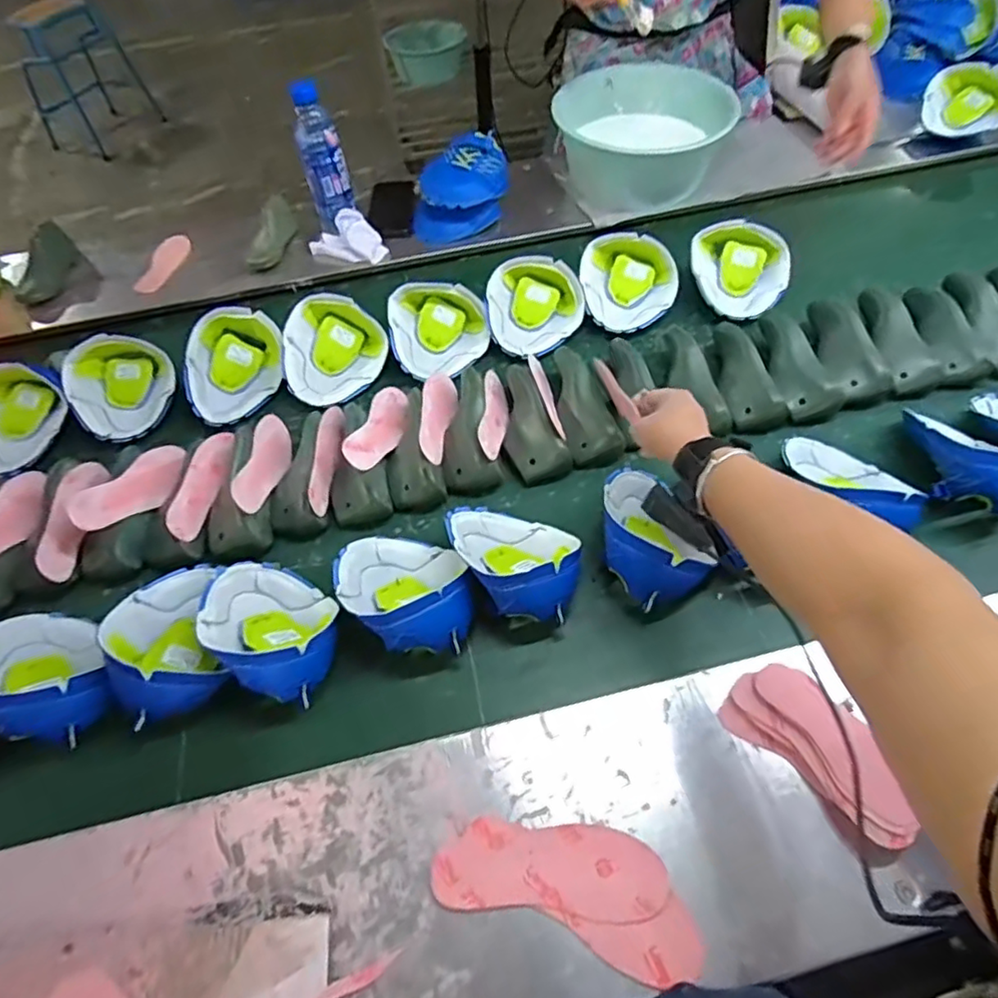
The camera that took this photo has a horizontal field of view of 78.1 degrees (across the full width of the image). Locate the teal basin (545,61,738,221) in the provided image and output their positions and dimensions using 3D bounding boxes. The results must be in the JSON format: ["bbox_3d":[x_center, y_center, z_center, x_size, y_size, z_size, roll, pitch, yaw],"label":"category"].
[{"bbox_3d":[0.259,-0.661,1.106,0.304,0.125,0.251,-17,58,-13],"label":"teal basin"}]

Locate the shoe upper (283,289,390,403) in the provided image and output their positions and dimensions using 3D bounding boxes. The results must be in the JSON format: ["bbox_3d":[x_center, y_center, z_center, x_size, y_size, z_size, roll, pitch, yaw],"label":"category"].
[{"bbox_3d":[-0.237,-0.216,0.891,0.150,0.096,0.128,-15,57,-12],"label":"shoe upper"}]

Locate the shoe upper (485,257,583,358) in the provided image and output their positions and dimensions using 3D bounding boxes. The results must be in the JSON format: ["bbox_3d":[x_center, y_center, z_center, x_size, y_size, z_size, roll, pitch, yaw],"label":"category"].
[{"bbox_3d":[0.049,-0.283,0.917,0.142,0.076,0.142,1,55,-1],"label":"shoe upper"}]

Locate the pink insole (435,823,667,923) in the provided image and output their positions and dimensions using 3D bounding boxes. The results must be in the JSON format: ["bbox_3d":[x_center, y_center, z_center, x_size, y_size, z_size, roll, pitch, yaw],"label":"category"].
[{"bbox_3d":[0.043,0.311,0.518,0.190,0.008,0.066,5,55,1],"label":"pink insole"}]

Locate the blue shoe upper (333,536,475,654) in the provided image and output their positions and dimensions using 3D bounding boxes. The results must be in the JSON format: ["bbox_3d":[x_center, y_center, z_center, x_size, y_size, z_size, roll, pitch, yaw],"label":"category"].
[{"bbox_3d":[-0.106,0.090,0.662,0.128,0.071,0.165,-19,58,-14],"label":"blue shoe upper"}]

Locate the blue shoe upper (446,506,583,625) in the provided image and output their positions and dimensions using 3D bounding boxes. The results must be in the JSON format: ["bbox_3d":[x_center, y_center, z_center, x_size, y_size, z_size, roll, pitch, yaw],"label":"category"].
[{"bbox_3d":[0.010,0.054,0.676,0.174,0.077,0.131,28,59,17],"label":"blue shoe upper"}]

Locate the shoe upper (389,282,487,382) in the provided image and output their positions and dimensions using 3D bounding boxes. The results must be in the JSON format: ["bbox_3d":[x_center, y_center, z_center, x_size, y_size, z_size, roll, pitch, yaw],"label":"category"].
[{"bbox_3d":[-0.088,-0.245,0.897,0.139,0.067,0.147,1,55,-1],"label":"shoe upper"}]

